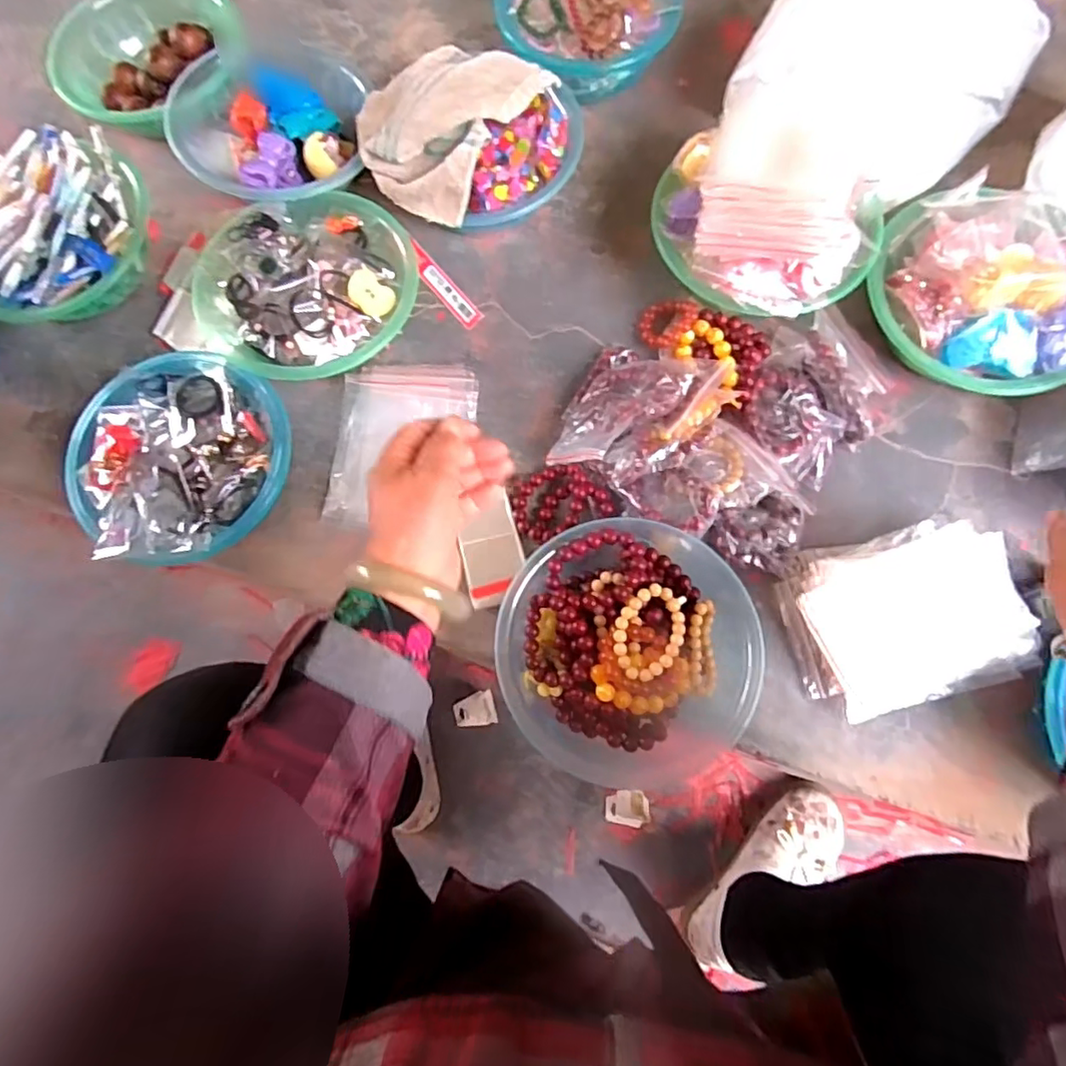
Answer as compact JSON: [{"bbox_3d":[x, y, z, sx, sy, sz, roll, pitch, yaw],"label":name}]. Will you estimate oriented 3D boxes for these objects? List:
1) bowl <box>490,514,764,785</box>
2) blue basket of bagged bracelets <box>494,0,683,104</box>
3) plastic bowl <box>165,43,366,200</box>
[{"bbox_3d":[0.089,0.107,0.562,0.230,0.074,0.243,0,76,2],"label":"bowl"},{"bbox_3d":[0.068,-0.651,0.759,0.226,0.091,0.208,0,76,2],"label":"blue basket of bagged bracelets"},{"bbox_3d":[-0.311,-0.495,0.725,0.224,0.063,0.244,3,76,3],"label":"plastic bowl"}]

